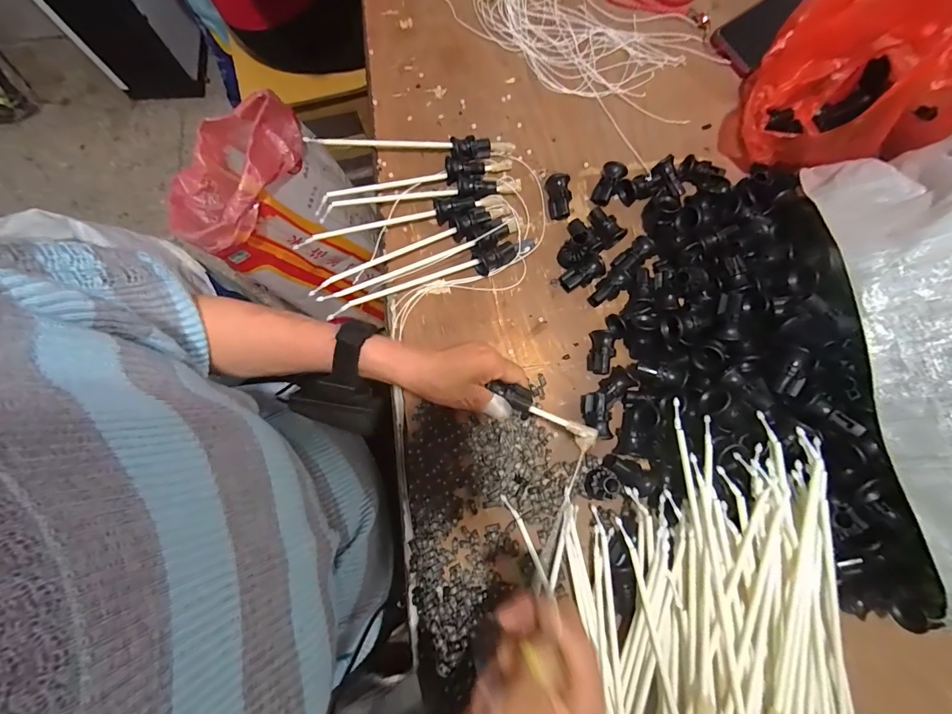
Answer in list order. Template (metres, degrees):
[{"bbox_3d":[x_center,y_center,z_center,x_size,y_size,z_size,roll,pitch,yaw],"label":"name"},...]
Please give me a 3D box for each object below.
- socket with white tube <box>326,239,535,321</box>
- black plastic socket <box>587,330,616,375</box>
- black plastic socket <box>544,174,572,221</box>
[{"bbox_3d":[-0.044,-0.086,0.457,0.242,0.026,0.023,-24,78,-5],"label":"socket with white tube"},{"bbox_3d":[0.139,-0.005,0.444,0.026,0.029,0.044,8,77,2],"label":"black plastic socket"},{"bbox_3d":[0.101,-0.194,0.484,0.024,0.033,0.051,-5,77,-1],"label":"black plastic socket"}]

